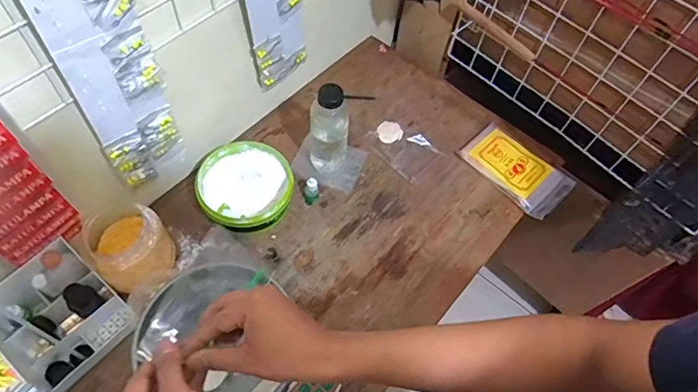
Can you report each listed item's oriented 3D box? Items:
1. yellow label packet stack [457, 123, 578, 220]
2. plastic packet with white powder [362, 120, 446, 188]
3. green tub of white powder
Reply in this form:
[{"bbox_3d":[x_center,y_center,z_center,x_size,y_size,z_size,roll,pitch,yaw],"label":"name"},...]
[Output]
[{"bbox_3d":[0.317,-0.056,0.915,0.109,0.029,0.196,-36,69,-22],"label":"yellow label packet stack"},{"bbox_3d":[0.104,-0.090,0.936,0.137,0.010,0.099,38,64,16],"label":"plastic packet with white powder"},{"bbox_3d":[-0.176,-0.011,0.837,0.157,0.065,0.156,2,60,-3],"label":"green tub of white powder"}]

